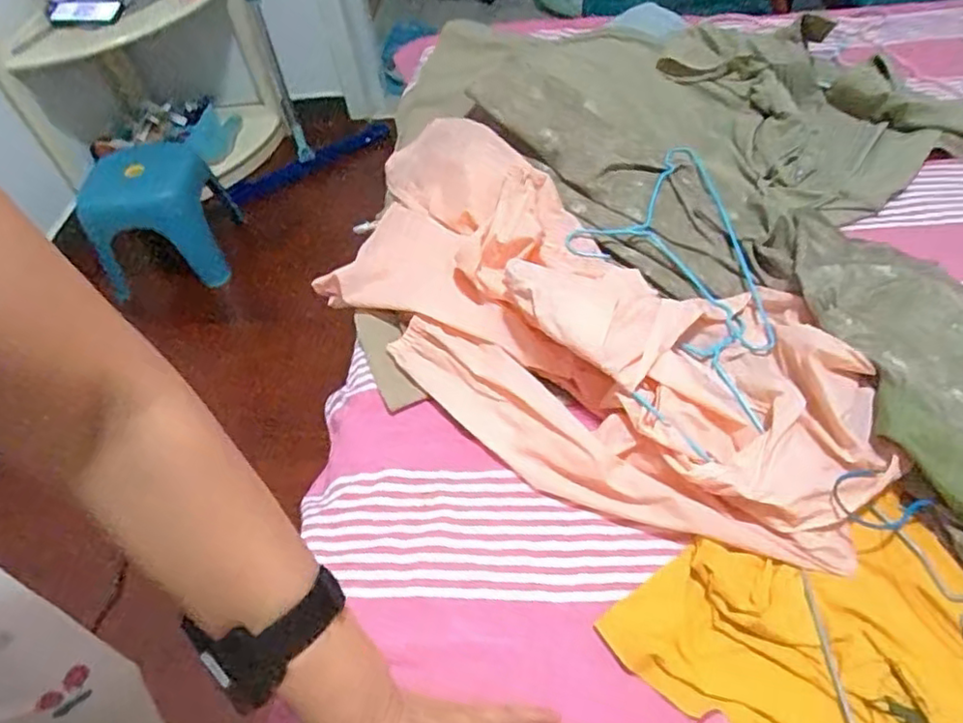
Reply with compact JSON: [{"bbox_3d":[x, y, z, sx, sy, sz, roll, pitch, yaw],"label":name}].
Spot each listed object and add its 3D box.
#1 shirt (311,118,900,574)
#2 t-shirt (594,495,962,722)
[{"bbox_3d":[0.066,-0.082,0.683,0.327,0.089,0.716,-39,58,-24],"label":"shirt"},{"bbox_3d":[0.283,0.226,0.465,0.245,0.023,0.297,-34,56,-21],"label":"t-shirt"}]

